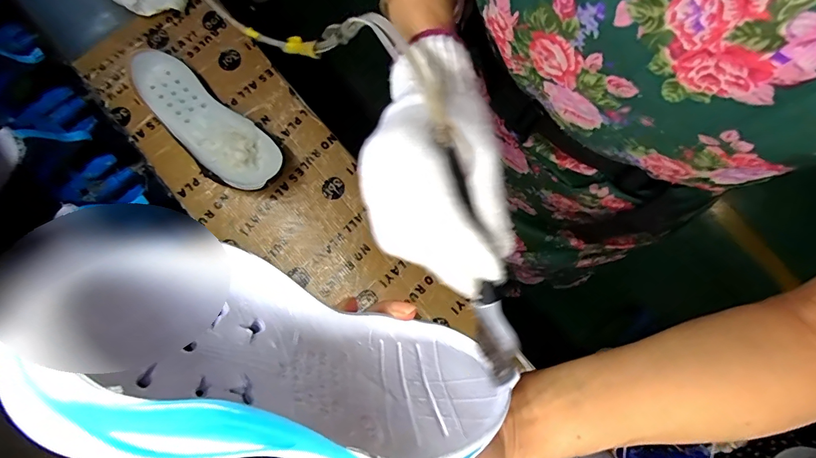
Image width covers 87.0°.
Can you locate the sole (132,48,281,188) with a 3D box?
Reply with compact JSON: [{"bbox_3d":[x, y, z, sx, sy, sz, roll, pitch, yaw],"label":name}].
[{"bbox_3d":[-0.284,-0.146,0.605,0.249,0.053,0.086,40,82,7],"label":"sole"}]

